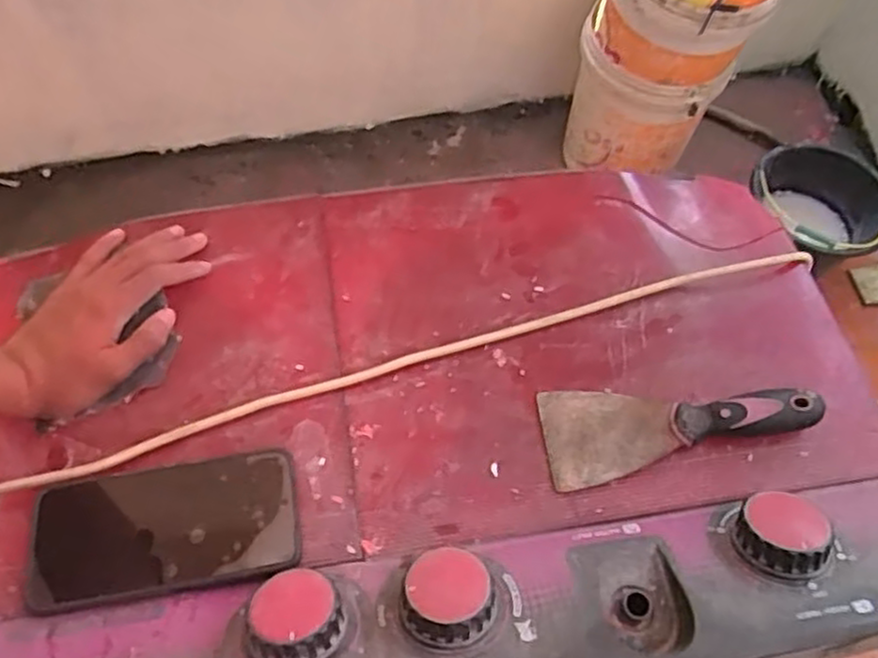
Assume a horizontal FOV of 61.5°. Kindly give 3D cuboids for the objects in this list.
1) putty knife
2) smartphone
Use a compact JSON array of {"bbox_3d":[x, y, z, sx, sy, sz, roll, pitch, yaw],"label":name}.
[{"bbox_3d":[0.170,0.067,0.517,0.191,0.024,0.066,-4,62,-5],"label":"putty knife"},{"bbox_3d":[-0.180,0.129,0.477,0.173,0.011,0.081,-10,60,0],"label":"smartphone"}]

